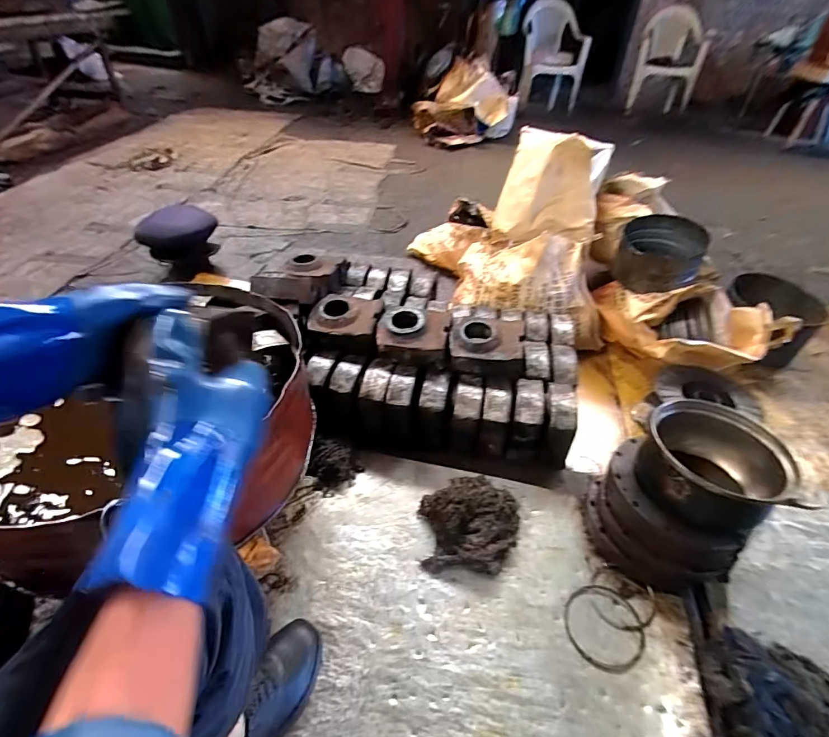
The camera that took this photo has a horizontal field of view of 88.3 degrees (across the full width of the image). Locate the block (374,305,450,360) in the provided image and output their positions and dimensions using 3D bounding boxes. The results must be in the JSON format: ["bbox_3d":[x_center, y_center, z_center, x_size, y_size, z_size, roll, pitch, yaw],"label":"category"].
[{"bbox_3d":[-0.004,-0.087,1.056,0.170,0.082,0.166,6,43,5],"label":"block"}]

